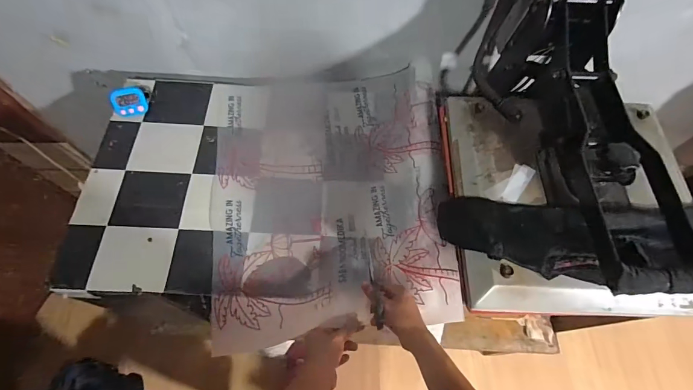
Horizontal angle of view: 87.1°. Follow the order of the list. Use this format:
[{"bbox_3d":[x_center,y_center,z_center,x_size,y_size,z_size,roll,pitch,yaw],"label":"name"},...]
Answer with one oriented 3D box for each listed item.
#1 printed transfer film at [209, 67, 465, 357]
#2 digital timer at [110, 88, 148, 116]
[{"bbox_3d":[-0.036,-0.030,0.764,0.481,0.062,0.598,-5,64,-3],"label":"printed transfer film"},{"bbox_3d":[-0.484,-0.208,0.815,0.067,0.019,0.058,-11,105,-14],"label":"digital timer"}]

